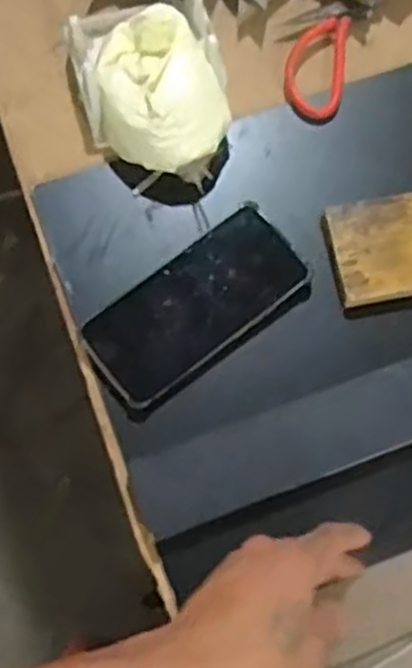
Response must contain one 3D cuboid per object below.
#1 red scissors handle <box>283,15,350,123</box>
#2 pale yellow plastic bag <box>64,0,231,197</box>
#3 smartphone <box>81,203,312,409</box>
[{"bbox_3d":[0.088,-0.215,0.622,0.047,0.010,0.095,8,73,3],"label":"red scissors handle"},{"bbox_3d":[-0.041,-0.191,0.587,0.111,0.048,0.161,-16,74,-4],"label":"pale yellow plastic bag"},{"bbox_3d":[-0.007,-0.021,0.559,0.160,0.012,0.073,-37,76,-10],"label":"smartphone"}]

